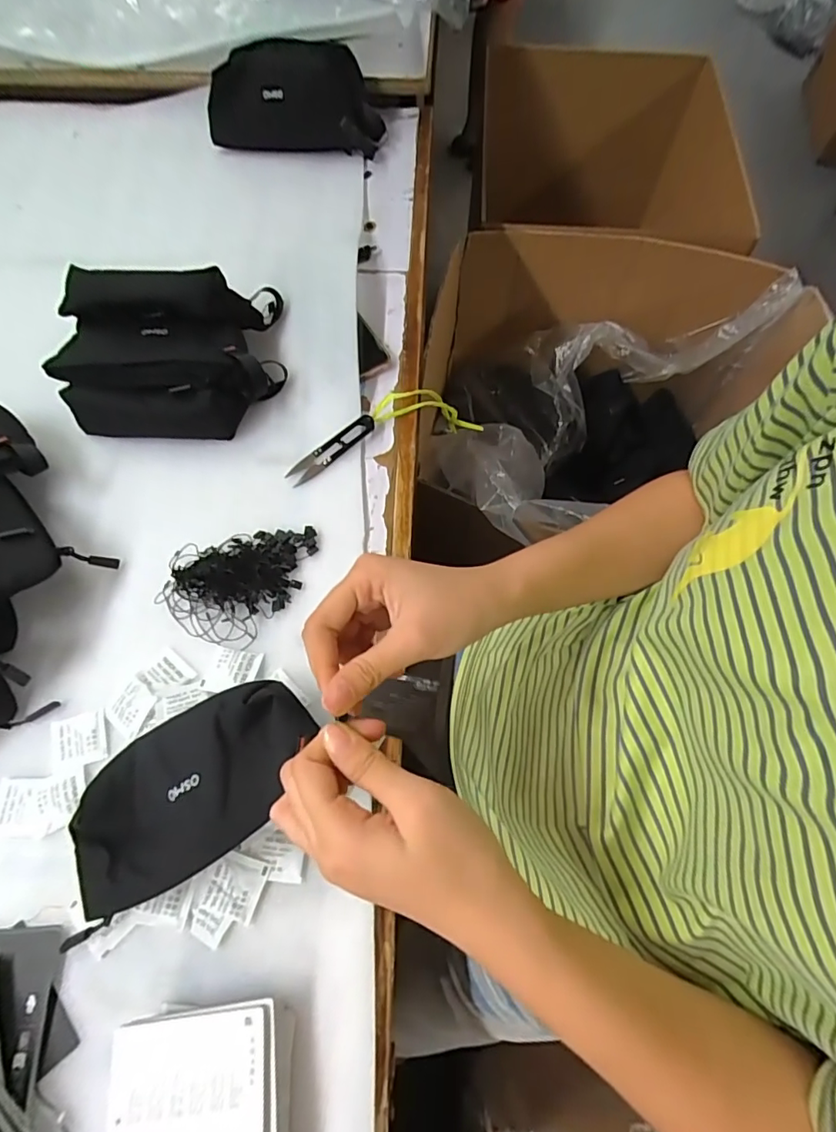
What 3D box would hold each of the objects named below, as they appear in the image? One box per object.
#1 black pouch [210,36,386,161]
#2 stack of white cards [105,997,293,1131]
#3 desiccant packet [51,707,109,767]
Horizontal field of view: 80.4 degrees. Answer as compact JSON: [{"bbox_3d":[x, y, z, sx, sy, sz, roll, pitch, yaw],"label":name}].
[{"bbox_3d":[-0.154,-0.582,0.614,0.212,0.081,0.075,3,68,1],"label":"black pouch"},{"bbox_3d":[-0.131,0.330,0.298,0.101,0.035,0.109,-8,68,-3],"label":"stack of white cards"},{"bbox_3d":[-0.268,0.137,0.392,0.041,0.004,0.040,-17,69,-7],"label":"desiccant packet"}]

